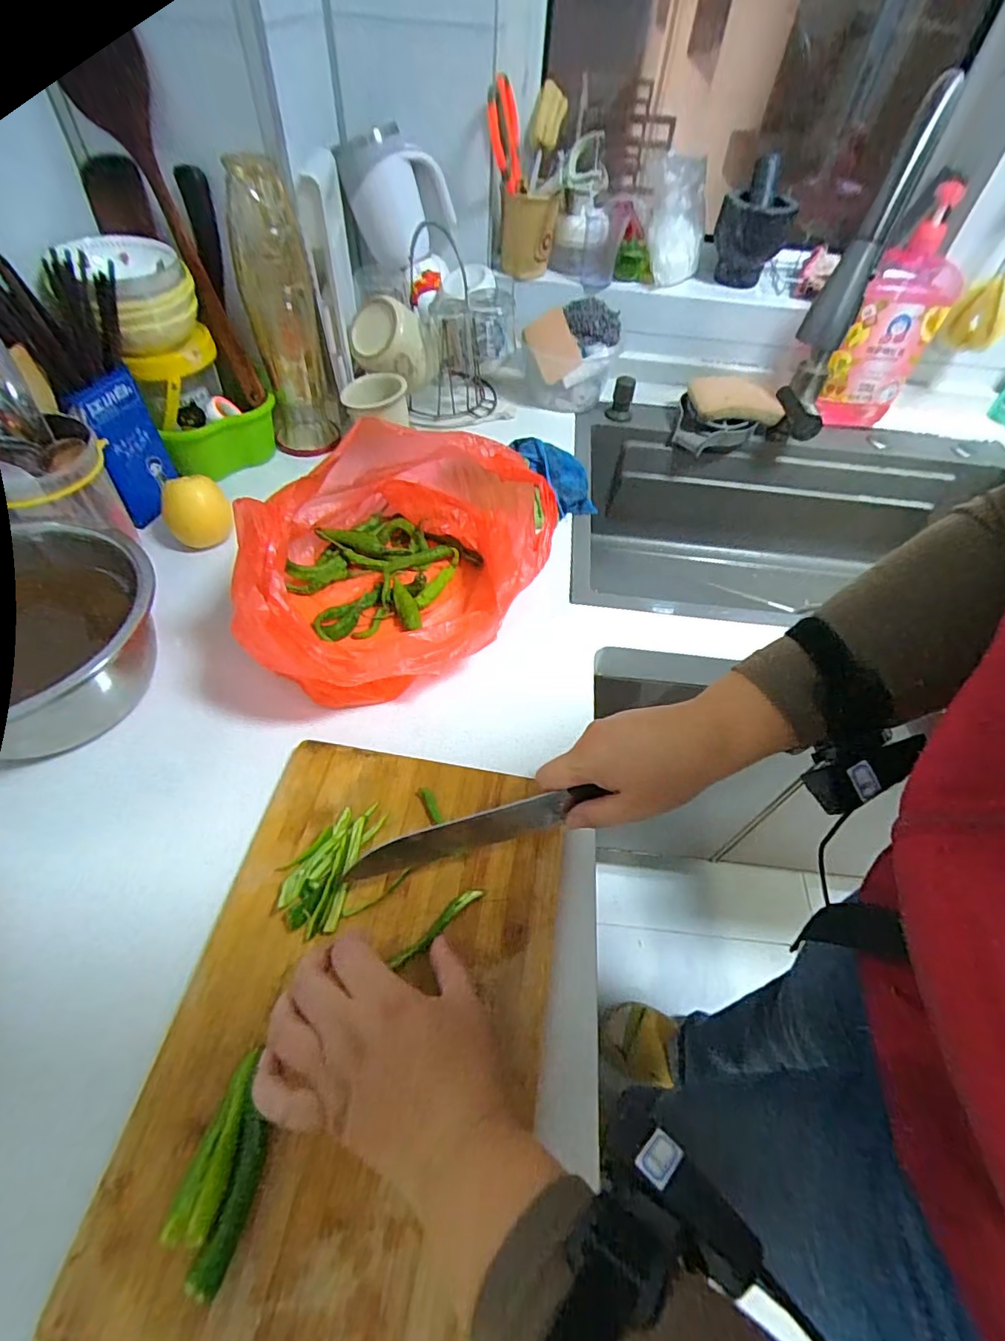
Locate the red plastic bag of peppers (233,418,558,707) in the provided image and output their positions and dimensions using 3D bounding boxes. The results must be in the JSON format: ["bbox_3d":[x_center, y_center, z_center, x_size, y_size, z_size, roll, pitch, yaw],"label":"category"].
[{"bbox_3d":[-0.100,-0.122,0.514,0.308,0.148,0.237,-36,63,-27],"label":"red plastic bag of peppers"}]

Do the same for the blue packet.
[{"bbox_3d":[-0.380,-0.228,0.563,0.013,0.133,0.081,15,53,7],"label":"blue packet"}]

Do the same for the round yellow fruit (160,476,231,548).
[{"bbox_3d":[-0.326,-0.171,0.581,0.061,0.058,0.049,-30,60,-24],"label":"round yellow fruit"}]

